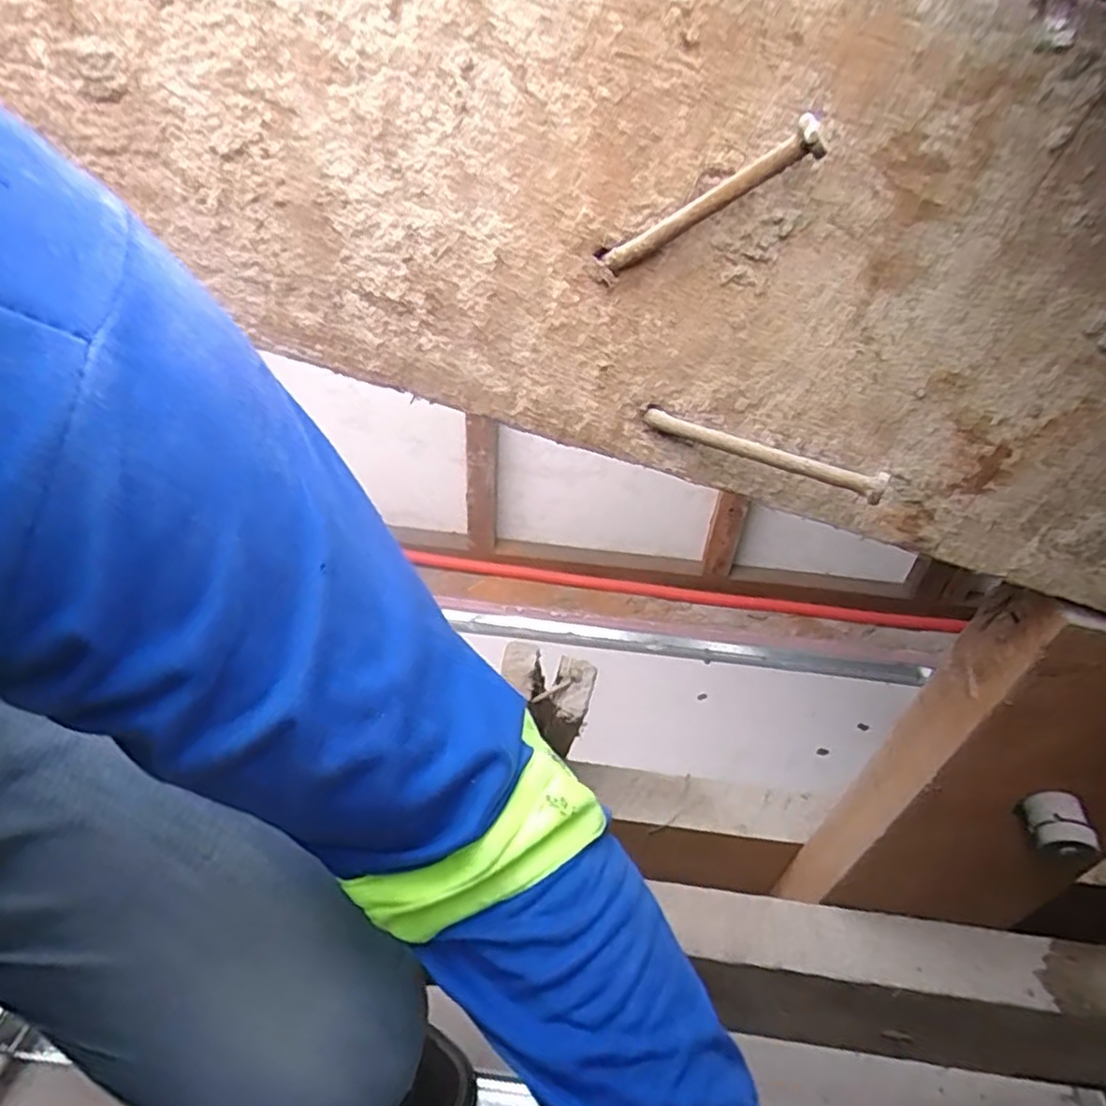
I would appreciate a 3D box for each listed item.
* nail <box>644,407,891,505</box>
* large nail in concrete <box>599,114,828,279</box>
[{"bbox_3d":[0.062,-0.030,0.212,0.073,0.008,0.005,21,43,18],"label":"nail"},{"bbox_3d":[0.038,-0.088,0.175,0.060,0.008,0.008,-19,26,37],"label":"large nail in concrete"}]

